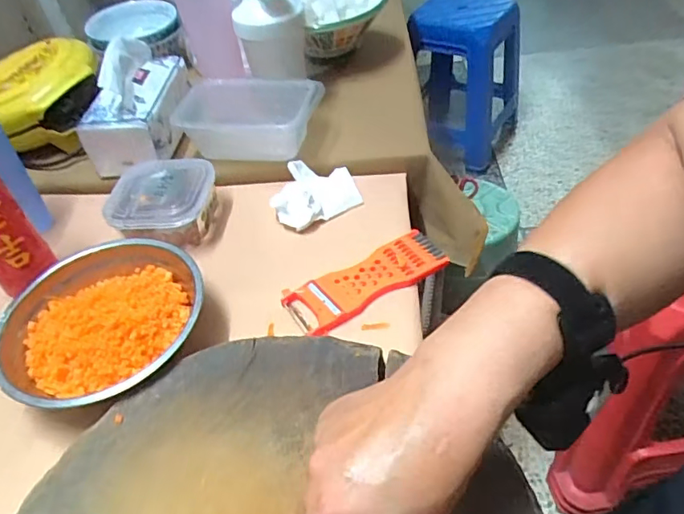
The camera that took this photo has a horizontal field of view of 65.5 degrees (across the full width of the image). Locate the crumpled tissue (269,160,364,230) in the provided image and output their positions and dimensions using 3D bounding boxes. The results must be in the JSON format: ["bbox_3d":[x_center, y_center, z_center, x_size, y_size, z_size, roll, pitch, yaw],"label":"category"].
[{"bbox_3d":[-0.034,-0.081,0.632,0.111,0.037,0.082,-27,48,-17],"label":"crumpled tissue"}]

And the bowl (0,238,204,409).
[{"bbox_3d":[-0.219,0.065,0.497,0.167,0.059,0.179,-3,47,3],"label":"bowl"}]

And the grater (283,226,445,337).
[{"bbox_3d":[0.027,0.024,0.543,0.169,0.024,0.058,-28,48,-18],"label":"grater"}]

